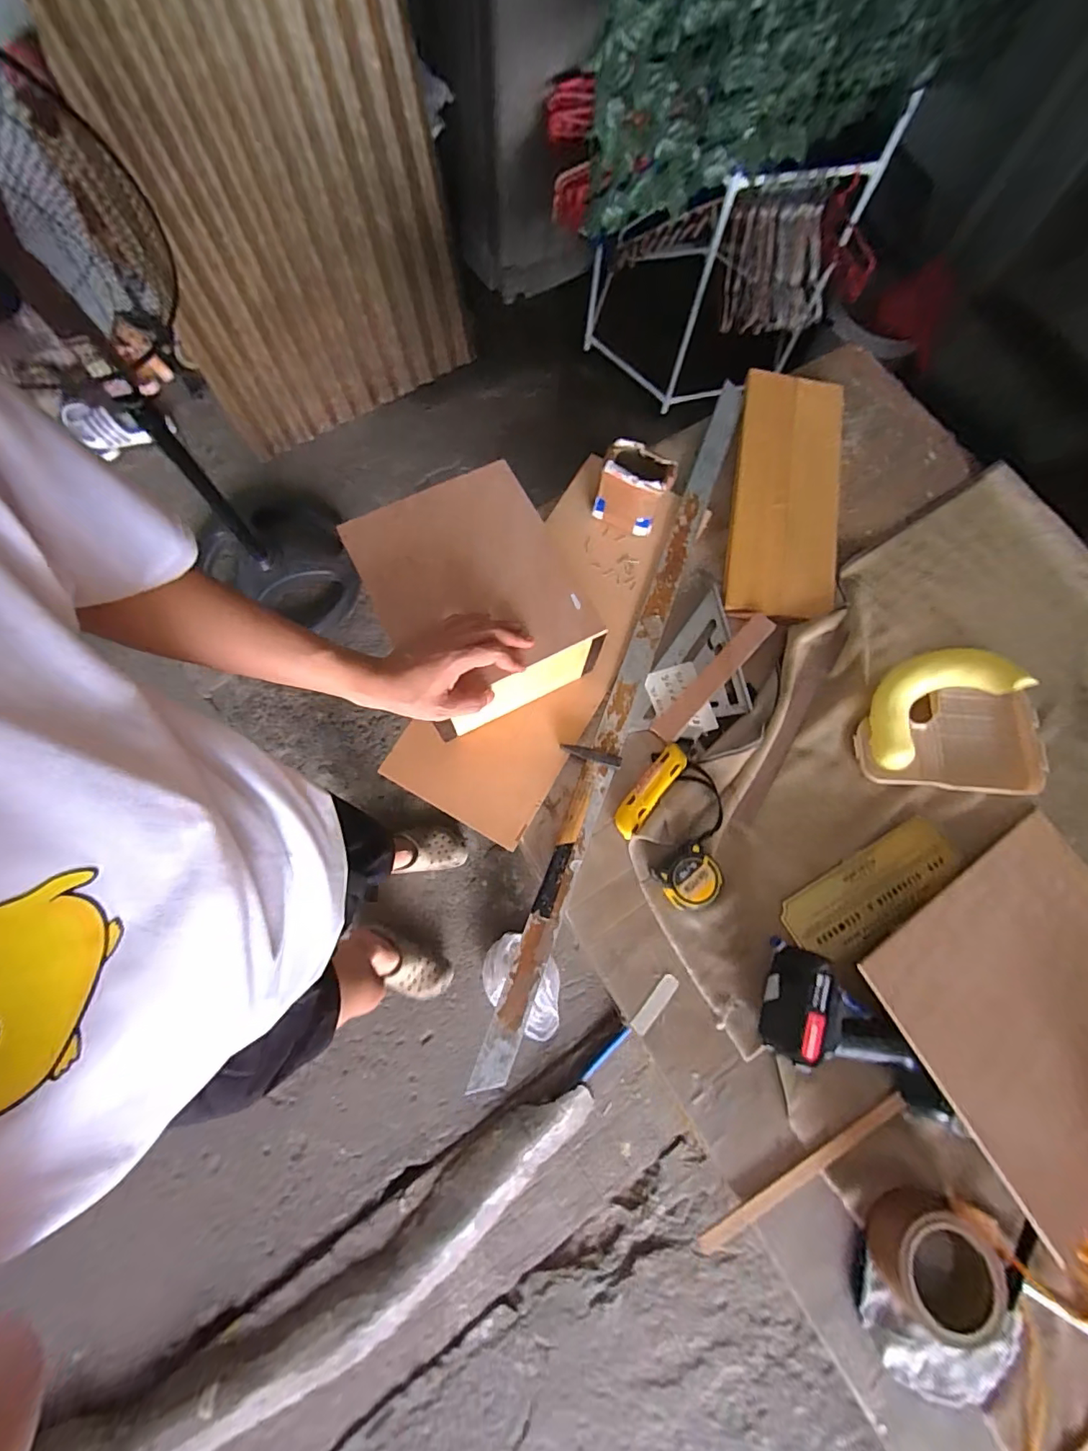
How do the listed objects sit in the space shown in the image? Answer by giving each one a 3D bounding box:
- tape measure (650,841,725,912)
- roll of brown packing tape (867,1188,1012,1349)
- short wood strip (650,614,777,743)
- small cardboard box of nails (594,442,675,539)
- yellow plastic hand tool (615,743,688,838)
[{"bbox_3d":[0.168,0.178,0.600,0.067,0.037,0.061,-30,79,-9],"label":"tape measure"},{"bbox_3d":[0.377,0.519,0.490,0.100,0.053,0.103,0,76,-2],"label":"roll of brown packing tape"},{"bbox_3d":[0.221,-0.063,0.670,0.033,0.005,0.215,43,82,14],"label":"short wood strip"},{"bbox_3d":[0.122,-0.320,0.695,0.087,0.085,0.069,25,76,4],"label":"small cardboard box of nails"},{"bbox_3d":[0.129,0.078,0.632,0.034,0.018,0.126,39,78,8],"label":"yellow plastic hand tool"}]

